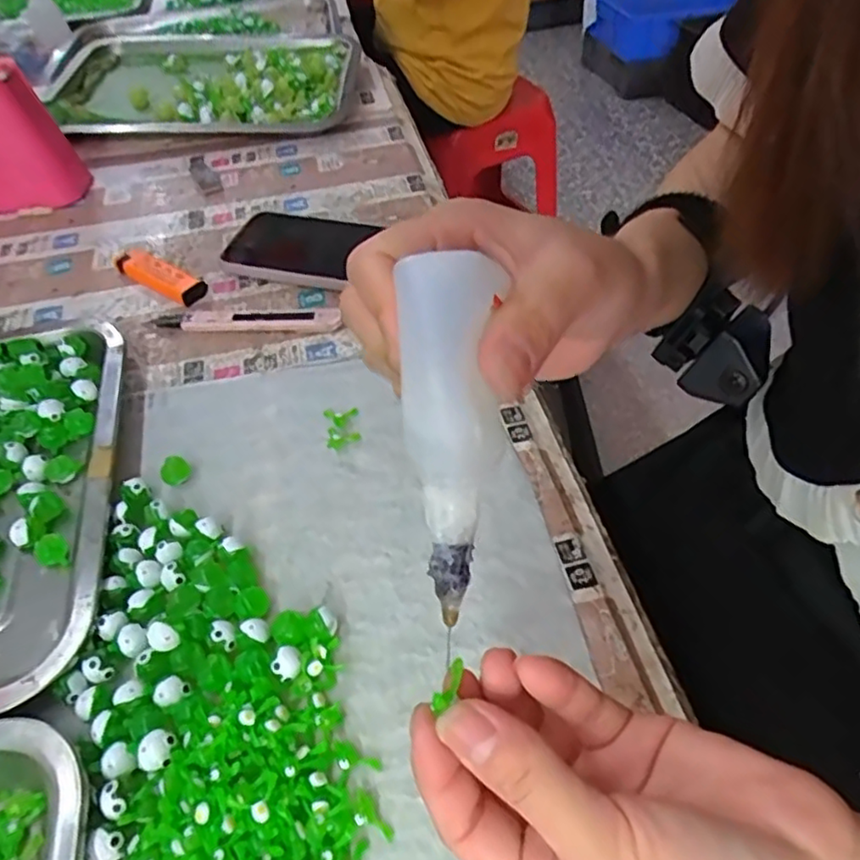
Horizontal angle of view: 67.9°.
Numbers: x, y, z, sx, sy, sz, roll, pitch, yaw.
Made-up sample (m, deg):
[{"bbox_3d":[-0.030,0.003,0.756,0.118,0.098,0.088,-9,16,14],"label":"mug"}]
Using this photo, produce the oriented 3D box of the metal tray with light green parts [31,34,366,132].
[{"bbox_3d":[-0.226,-0.380,0.665,0.301,0.051,0.239,-9,48,-4],"label":"metal tray with light green parts"}]

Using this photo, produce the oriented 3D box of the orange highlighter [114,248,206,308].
[{"bbox_3d":[-0.201,-0.116,0.477,0.085,0.016,0.023,26,54,24],"label":"orange highlighter"}]

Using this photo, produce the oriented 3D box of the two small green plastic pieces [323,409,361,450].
[{"bbox_3d":[-0.052,-0.002,0.381,0.020,0.008,0.032,-10,49,-6],"label":"two small green plastic pieces"}]

